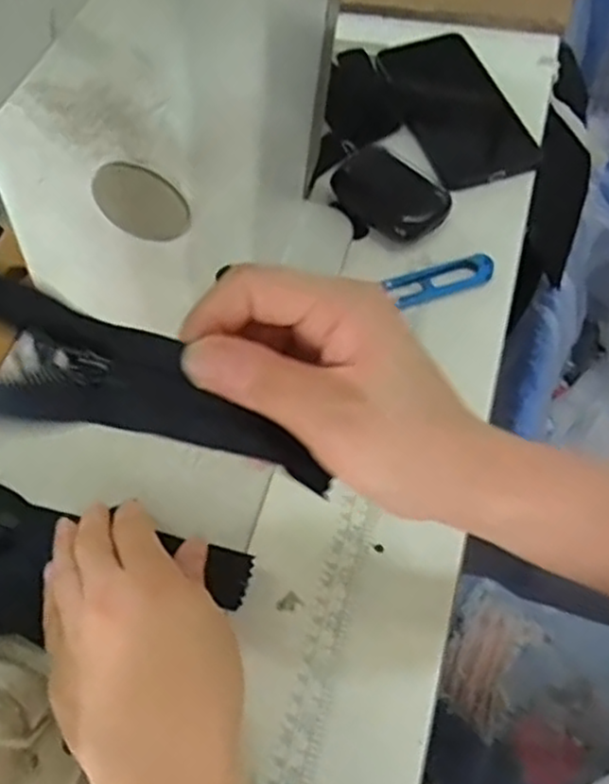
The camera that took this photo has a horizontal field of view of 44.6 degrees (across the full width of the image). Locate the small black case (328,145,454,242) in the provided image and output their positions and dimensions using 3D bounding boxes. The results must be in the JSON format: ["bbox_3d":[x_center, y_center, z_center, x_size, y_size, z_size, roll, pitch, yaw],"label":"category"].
[{"bbox_3d":[0.059,-0.140,0.527,0.053,0.016,0.083,-37,63,-17],"label":"small black case"}]

